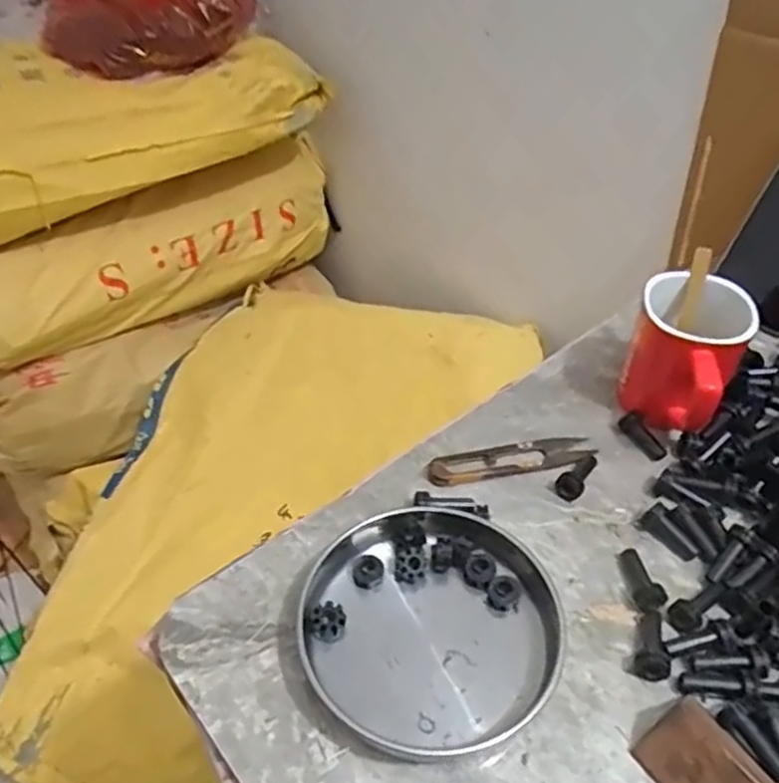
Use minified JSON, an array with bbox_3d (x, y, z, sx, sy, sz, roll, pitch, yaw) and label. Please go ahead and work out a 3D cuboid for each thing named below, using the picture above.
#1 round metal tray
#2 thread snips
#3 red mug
[{"bbox_3d":[0.024,0.131,0.403,0.139,0.028,0.136,0,44,0],"label":"round metal tray"},{"bbox_3d":[0.083,0.046,0.492,0.116,0.014,0.029,-10,45,-10],"label":"thread snips"},{"bbox_3d":[0.203,-0.024,0.497,0.074,0.078,0.099,26,50,25],"label":"red mug"}]

